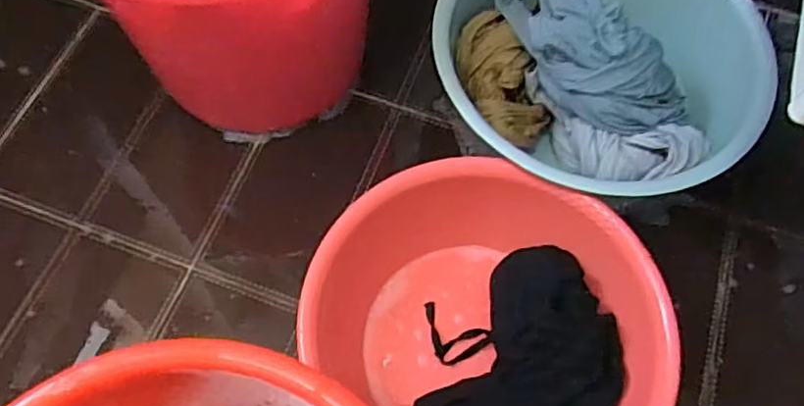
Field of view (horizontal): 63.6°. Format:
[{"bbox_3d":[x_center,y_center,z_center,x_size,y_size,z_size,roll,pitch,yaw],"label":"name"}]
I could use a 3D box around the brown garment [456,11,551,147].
[{"bbox_3d":[0.114,-0.150,0.779,0.085,0.074,0.153,-32,71,-15],"label":"brown garment"}]

